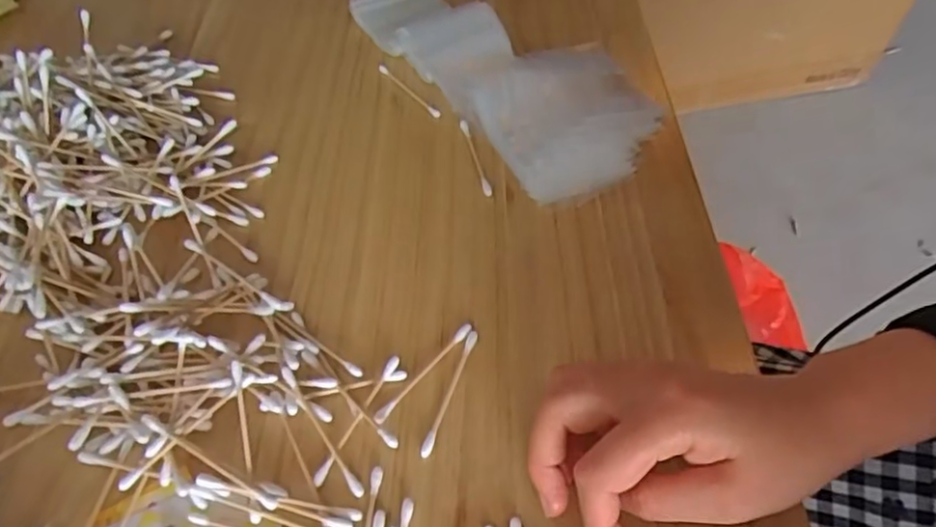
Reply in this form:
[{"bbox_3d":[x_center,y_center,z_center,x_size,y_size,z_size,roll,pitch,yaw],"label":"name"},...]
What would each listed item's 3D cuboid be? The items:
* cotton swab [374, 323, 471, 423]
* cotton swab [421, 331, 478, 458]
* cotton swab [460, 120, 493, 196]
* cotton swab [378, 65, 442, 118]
[{"bbox_3d":[-0.022,0.054,0.327,0.006,0.004,0.070,34,58,22],"label":"cotton swab"},{"bbox_3d":[-0.008,0.062,0.321,0.005,0.004,0.071,17,53,11],"label":"cotton swab"},{"bbox_3d":[0.005,-0.070,0.424,0.005,0.007,0.070,-11,53,-10],"label":"cotton swab"},{"bbox_3d":[-0.043,-0.124,0.467,0.006,0.006,0.069,-33,60,-25],"label":"cotton swab"}]

